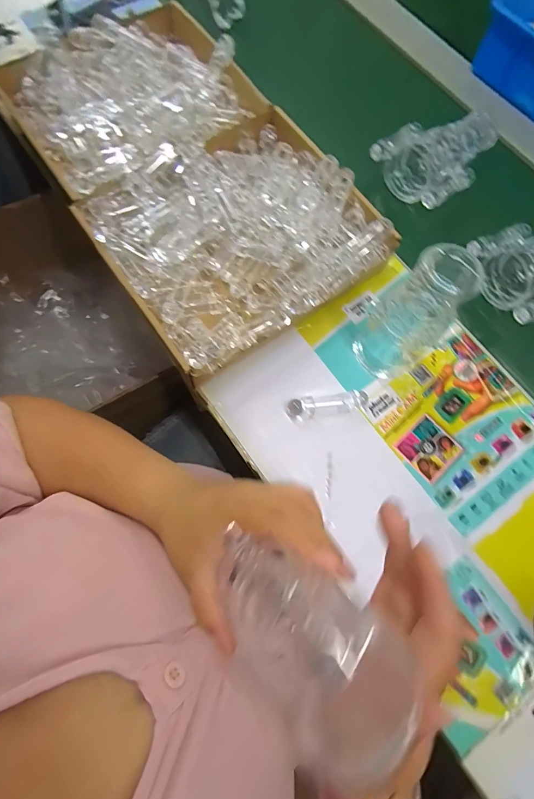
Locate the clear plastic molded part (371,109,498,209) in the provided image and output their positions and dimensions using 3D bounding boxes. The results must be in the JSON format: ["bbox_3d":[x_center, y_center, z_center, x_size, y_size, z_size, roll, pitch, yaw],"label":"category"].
[{"bbox_3d":[0.262,-0.368,0.543,0.199,0.045,0.130,-39,78,-11],"label":"clear plastic molded part"}]

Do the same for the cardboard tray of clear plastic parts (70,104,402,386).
[{"bbox_3d":[-0.034,-0.207,0.474,0.312,0.075,0.280,-35,77,-10],"label":"cardboard tray of clear plastic parts"}]

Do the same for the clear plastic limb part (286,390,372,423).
[{"bbox_3d":[0.074,0.006,0.442,0.099,0.025,0.024,-11,75,-4],"label":"clear plastic limb part"}]

